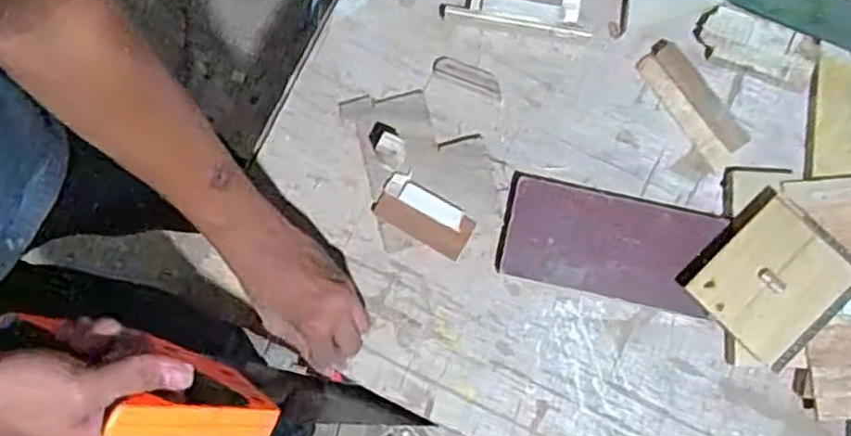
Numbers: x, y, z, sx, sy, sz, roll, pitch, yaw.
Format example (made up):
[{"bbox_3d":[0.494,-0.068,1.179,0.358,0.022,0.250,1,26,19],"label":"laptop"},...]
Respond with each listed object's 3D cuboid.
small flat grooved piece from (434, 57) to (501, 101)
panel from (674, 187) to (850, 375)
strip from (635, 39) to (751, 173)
[{"bbox_3d":[0.041,-0.133,0.656,0.066,0.004,0.022,22,81,4],"label":"small flat grooved piece"},{"bbox_3d":[0.299,0.053,0.600,0.124,0.023,0.111,-42,71,-7],"label":"panel"},{"bbox_3d":[0.253,-0.109,0.655,0.044,0.011,0.126,-33,82,-6],"label":"strip"}]

